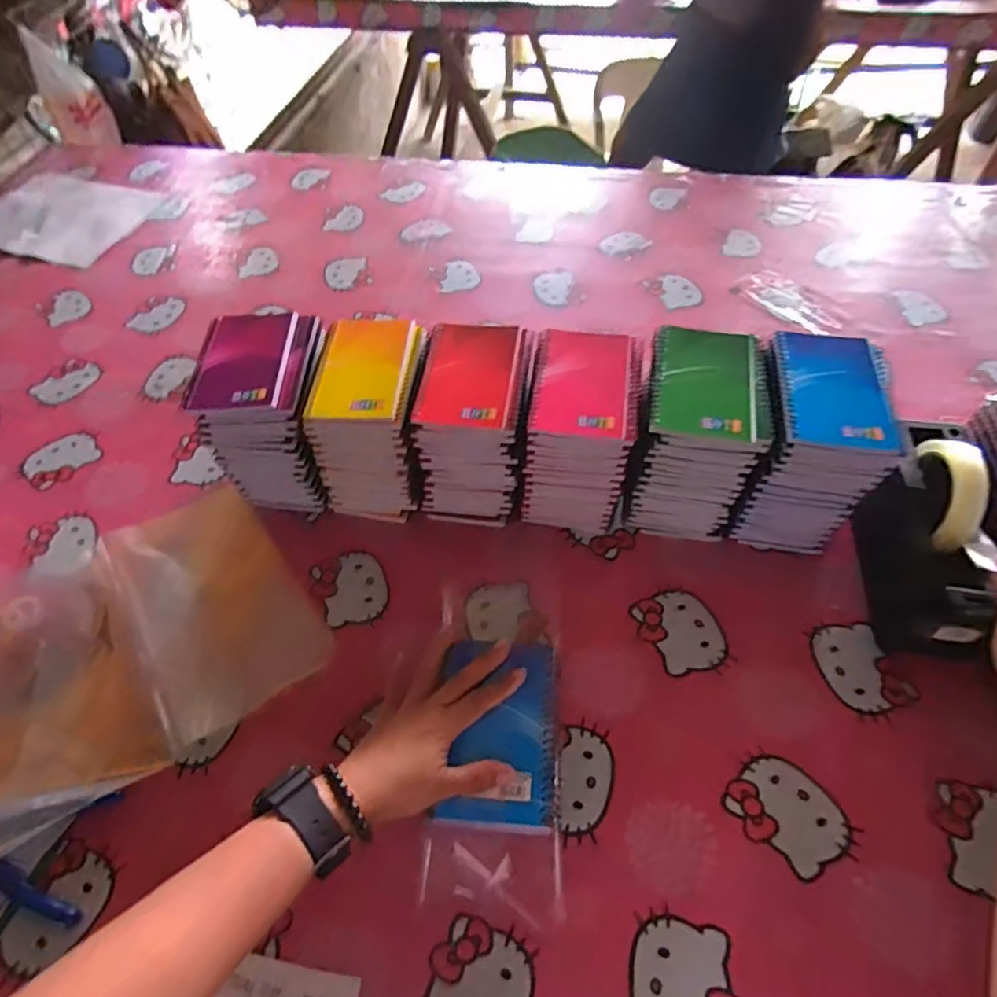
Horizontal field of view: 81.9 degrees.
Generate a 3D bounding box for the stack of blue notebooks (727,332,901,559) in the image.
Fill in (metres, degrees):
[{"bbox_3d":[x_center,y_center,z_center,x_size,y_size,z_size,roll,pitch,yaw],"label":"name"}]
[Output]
[{"bbox_3d":[0.283,-0.049,0.548,0.097,0.164,0.132,6,56,6],"label":"stack of blue notebooks"}]

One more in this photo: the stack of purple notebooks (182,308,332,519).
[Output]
[{"bbox_3d":[-0.230,-0.086,0.602,0.108,0.154,0.143,-1,55,2],"label":"stack of purple notebooks"}]

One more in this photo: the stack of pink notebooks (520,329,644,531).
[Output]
[{"bbox_3d":[0.080,-0.061,0.575,0.096,0.152,0.133,8,56,8],"label":"stack of pink notebooks"}]

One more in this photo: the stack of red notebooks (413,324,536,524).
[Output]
[{"bbox_3d":[-0.019,-0.071,0.584,0.098,0.154,0.129,9,56,8],"label":"stack of red notebooks"}]

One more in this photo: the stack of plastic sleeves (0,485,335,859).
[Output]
[{"bbox_3d":[-0.354,0.138,0.533,0.326,0.021,0.249,-32,60,-19],"label":"stack of plastic sleeves"}]

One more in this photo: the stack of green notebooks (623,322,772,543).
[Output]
[{"bbox_3d":[0.184,-0.057,0.561,0.102,0.160,0.128,8,56,7],"label":"stack of green notebooks"}]

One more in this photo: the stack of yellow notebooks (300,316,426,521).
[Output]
[{"bbox_3d":[-0.122,-0.080,0.595,0.096,0.150,0.145,6,56,6],"label":"stack of yellow notebooks"}]

